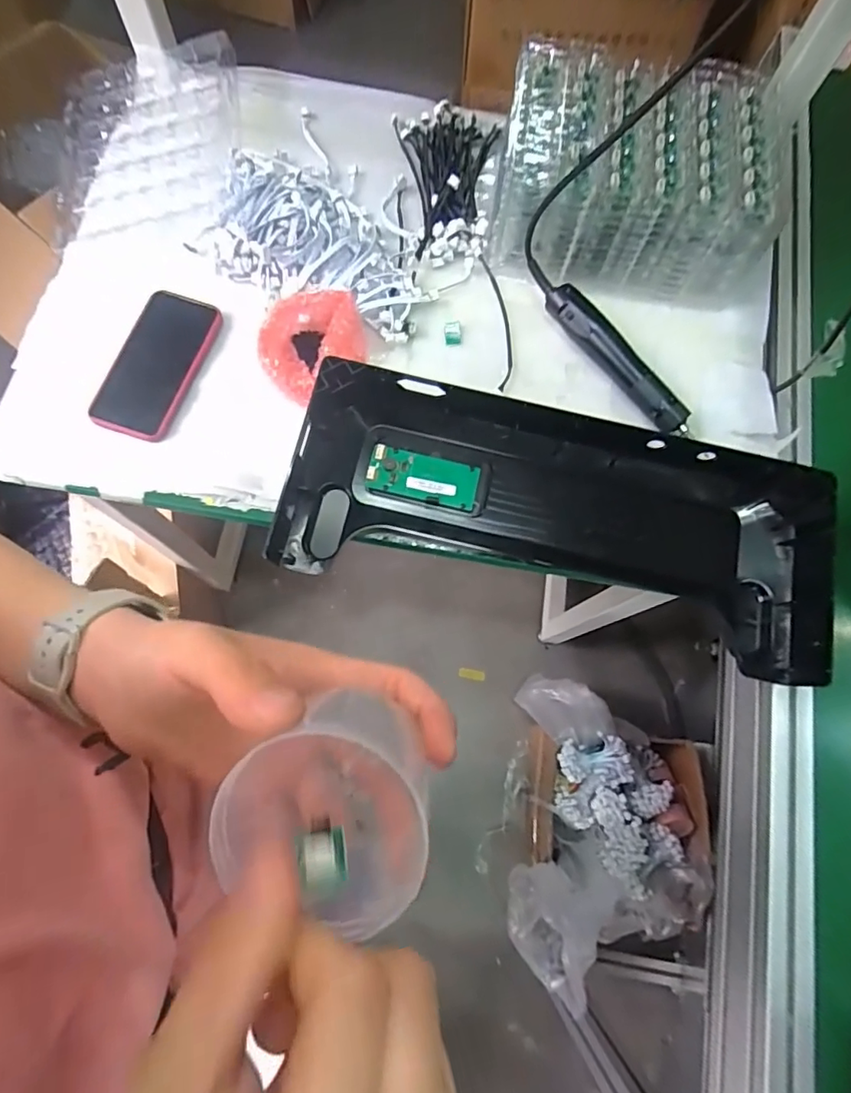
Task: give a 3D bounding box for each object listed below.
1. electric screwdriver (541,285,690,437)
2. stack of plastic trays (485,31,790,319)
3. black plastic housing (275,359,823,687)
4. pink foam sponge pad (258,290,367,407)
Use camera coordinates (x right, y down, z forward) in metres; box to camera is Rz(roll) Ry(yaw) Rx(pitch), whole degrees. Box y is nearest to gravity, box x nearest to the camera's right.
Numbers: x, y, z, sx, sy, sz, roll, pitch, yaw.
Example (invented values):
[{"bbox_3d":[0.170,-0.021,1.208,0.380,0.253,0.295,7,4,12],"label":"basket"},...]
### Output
[{"bbox_3d":[0.207,-0.201,0.601,0.040,0.039,0.204,-37,79,-11],"label":"electric screwdriver"},{"bbox_3d":[0.231,-0.412,0.621,0.290,0.103,0.218,9,74,0],"label":"stack of plastic trays"},{"bbox_3d":[0.126,-0.024,0.531,0.504,0.072,0.190,12,74,1],"label":"black plastic housing"},{"bbox_3d":[-0.113,-0.201,0.567,0.104,0.037,0.102,-10,75,-5],"label":"pink foam sponge pad"}]

